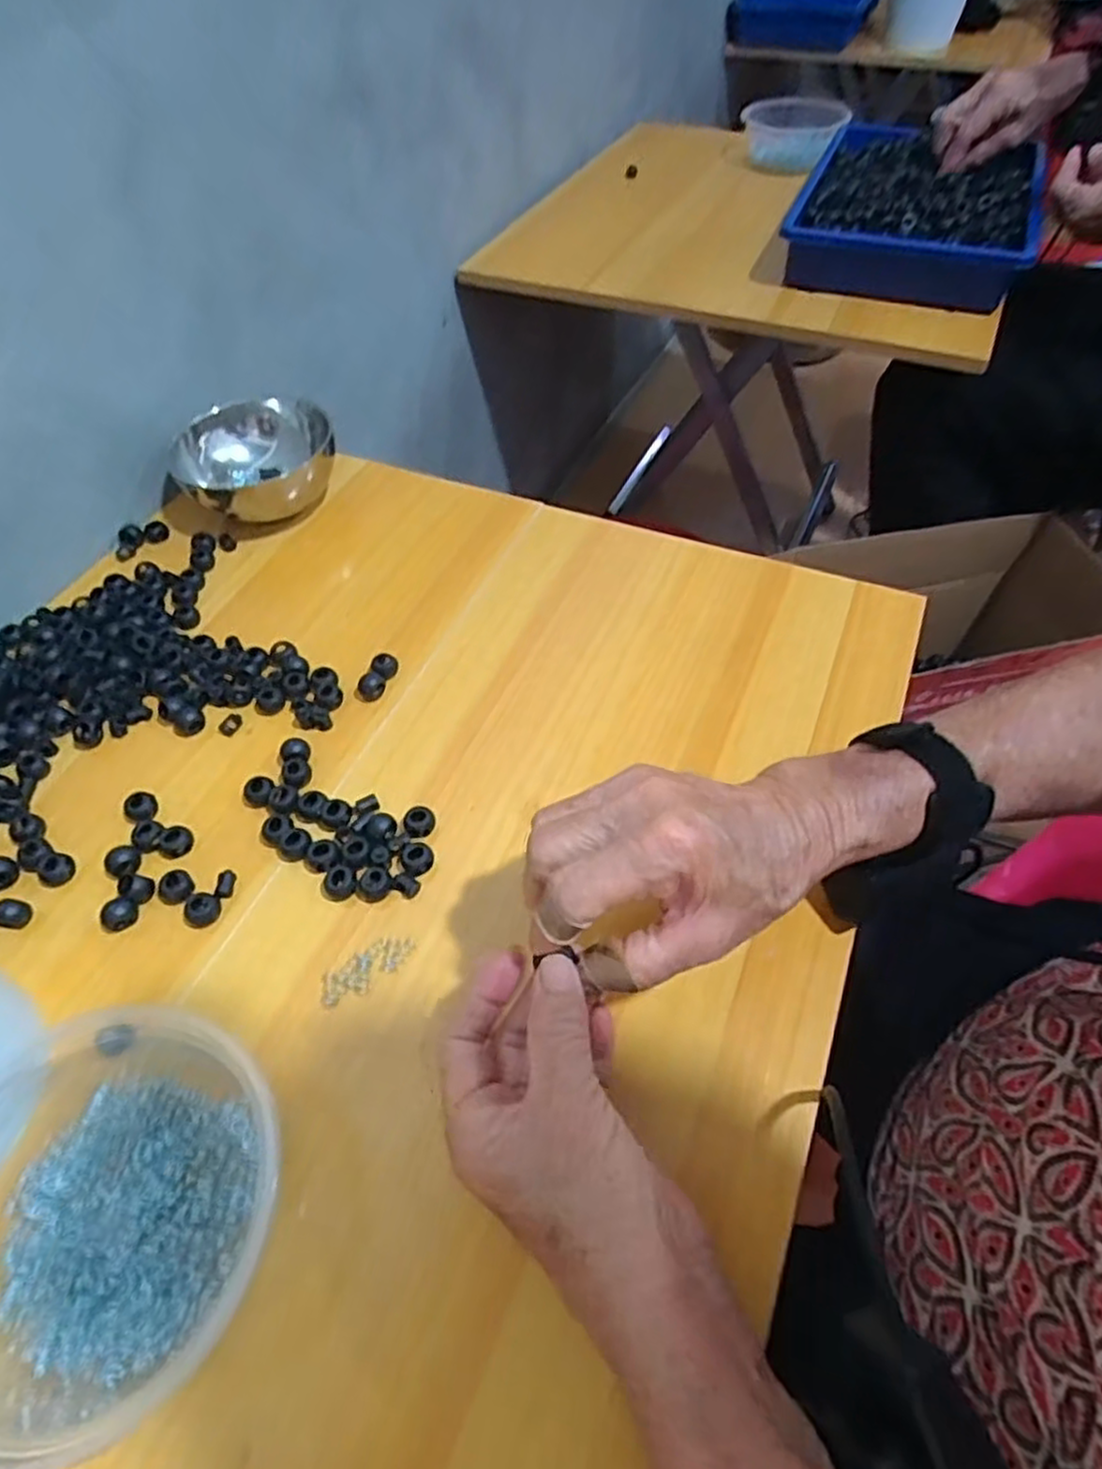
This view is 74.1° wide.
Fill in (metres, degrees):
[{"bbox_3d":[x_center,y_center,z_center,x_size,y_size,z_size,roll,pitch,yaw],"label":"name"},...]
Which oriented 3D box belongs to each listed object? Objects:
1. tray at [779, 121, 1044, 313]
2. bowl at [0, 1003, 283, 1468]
[{"bbox_3d":[0.426,-0.623,0.864,0.250,0.074,0.343,16,56,13],"label":"tray"},{"bbox_3d":[-0.184,0.183,0.282,0.136,0.052,0.136,3,54,3],"label":"bowl"}]

